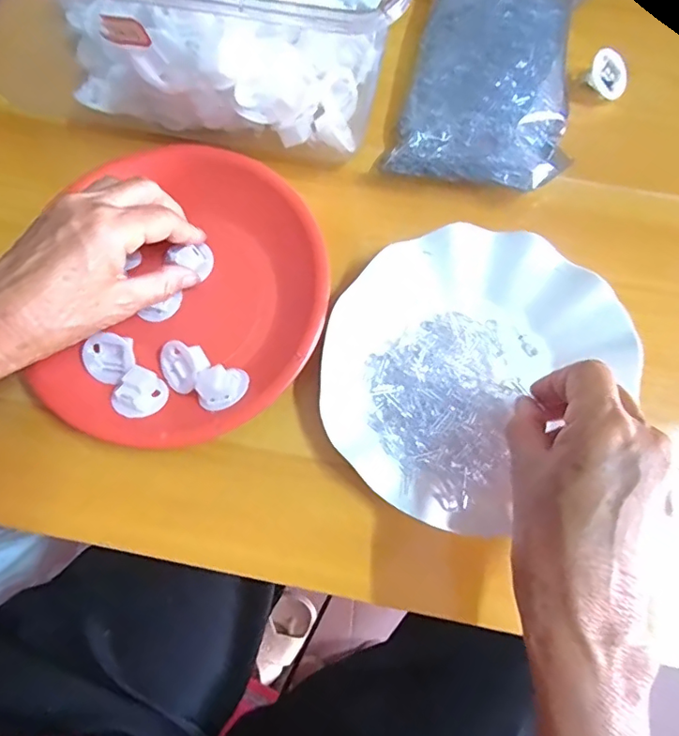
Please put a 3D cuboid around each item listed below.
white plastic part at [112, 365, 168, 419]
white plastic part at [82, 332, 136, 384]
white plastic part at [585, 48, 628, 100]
[{"bbox_3d":[-0.122,0.017,0.329,0.030,0.015,0.030,39,79,9],"label":"white plastic part"},{"bbox_3d":[-0.142,-0.005,0.334,0.029,0.015,0.031,0,76,0],"label":"white plastic part"},{"bbox_3d":[0.192,-0.210,0.385,0.032,0.012,0.030,37,95,-11],"label":"white plastic part"}]

